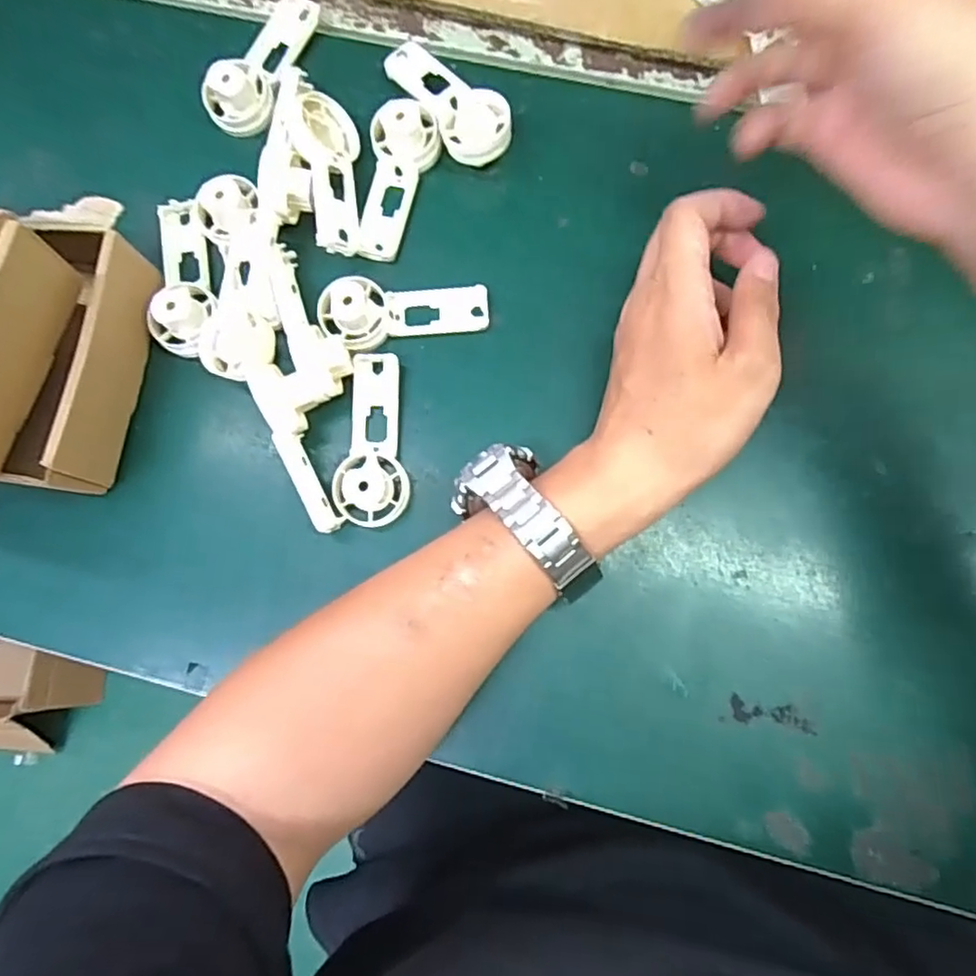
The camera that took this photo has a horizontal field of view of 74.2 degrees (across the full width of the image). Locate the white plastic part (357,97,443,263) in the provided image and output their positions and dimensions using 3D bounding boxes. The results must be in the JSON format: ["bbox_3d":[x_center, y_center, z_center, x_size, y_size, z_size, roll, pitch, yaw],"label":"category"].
[{"bbox_3d":[-0.058,-0.178,0.372,0.036,0.025,0.089,22,80,7],"label":"white plastic part"}]

